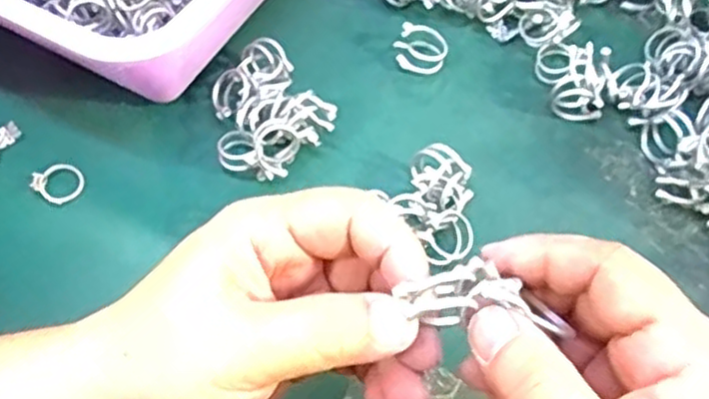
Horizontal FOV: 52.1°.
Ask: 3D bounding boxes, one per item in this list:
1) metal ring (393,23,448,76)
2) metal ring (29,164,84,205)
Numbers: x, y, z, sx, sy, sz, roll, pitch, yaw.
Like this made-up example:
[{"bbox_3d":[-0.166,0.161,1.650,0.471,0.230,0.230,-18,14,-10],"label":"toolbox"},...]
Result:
[{"bbox_3d":[0.036,-0.081,0.391,0.027,0.016,0.023,7,63,6],"label":"metal ring"},{"bbox_3d":[-0.146,-0.008,0.360,0.023,0.005,0.023,3,71,-8],"label":"metal ring"}]

